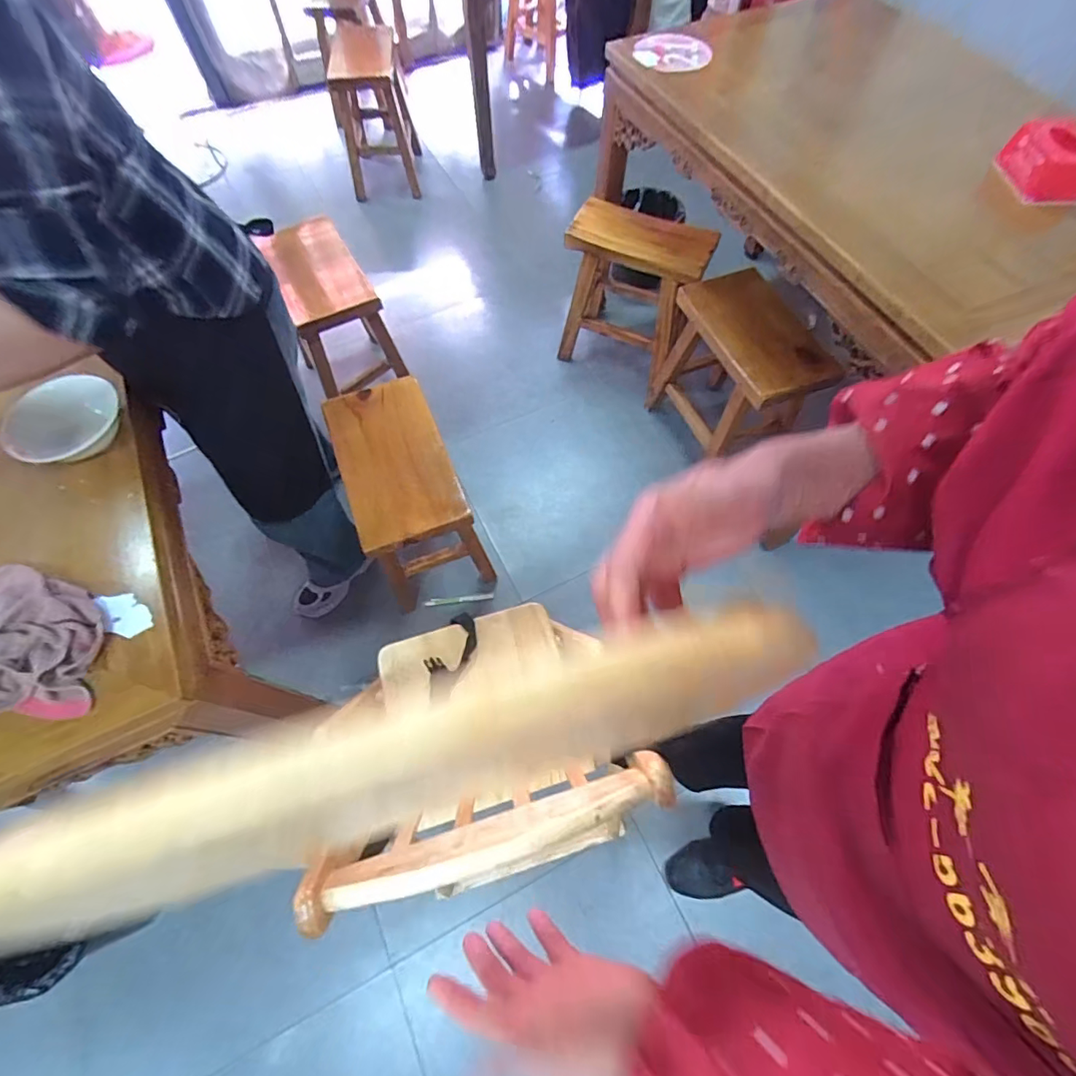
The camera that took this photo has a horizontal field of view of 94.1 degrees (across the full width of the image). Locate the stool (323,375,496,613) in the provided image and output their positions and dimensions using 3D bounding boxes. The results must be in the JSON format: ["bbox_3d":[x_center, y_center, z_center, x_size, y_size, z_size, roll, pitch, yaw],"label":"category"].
[{"bbox_3d":[-0.320,-0.088,1.272,0.240,0.438,0.400,-21,68,-9],"label":"stool"}]

